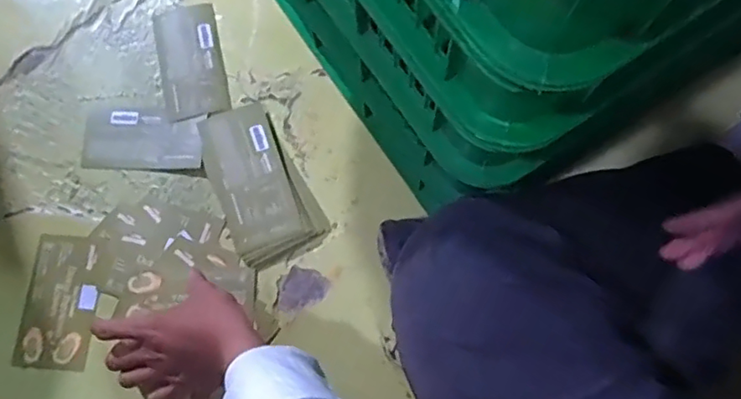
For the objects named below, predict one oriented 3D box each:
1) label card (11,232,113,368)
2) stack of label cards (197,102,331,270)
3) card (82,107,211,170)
[{"bbox_3d":[-0.305,0.100,0.582,0.073,0.004,0.128,6,77,3],"label":"label card"},{"bbox_3d":[-0.118,-0.019,0.600,0.088,0.023,0.166,-29,78,-5],"label":"stack of label cards"},{"bbox_3d":[-0.241,-0.065,0.627,0.129,0.004,0.067,2,76,6],"label":"card"}]

